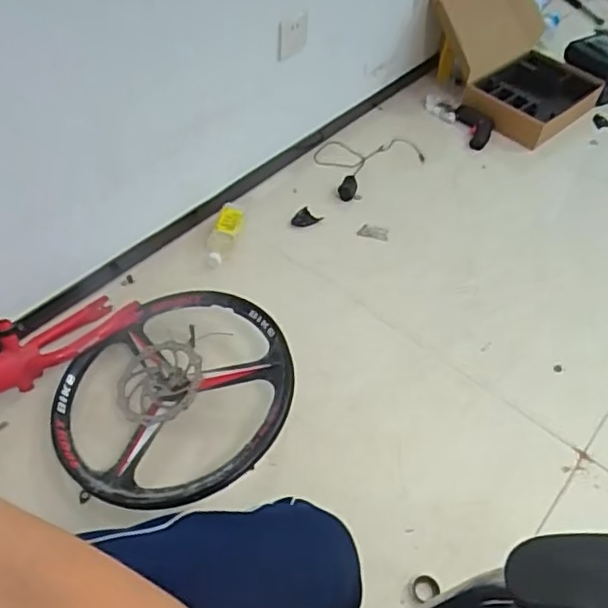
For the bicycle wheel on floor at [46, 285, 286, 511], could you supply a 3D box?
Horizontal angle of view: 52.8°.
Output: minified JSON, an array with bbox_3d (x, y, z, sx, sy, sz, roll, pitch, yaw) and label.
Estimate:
[{"bbox_3d":[-0.225,0.154,1.044,0.398,0.119,0.392,3,50,-3],"label":"bicycle wheel on floor"}]

